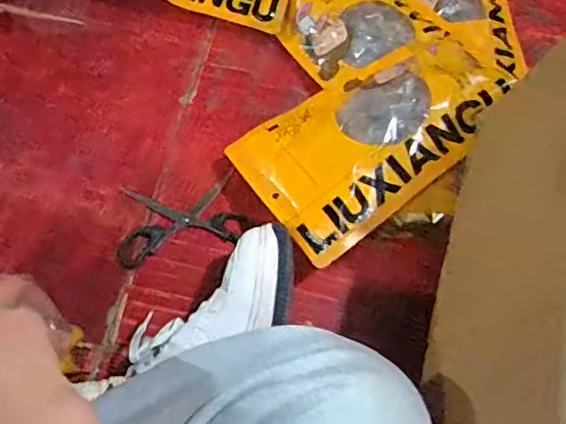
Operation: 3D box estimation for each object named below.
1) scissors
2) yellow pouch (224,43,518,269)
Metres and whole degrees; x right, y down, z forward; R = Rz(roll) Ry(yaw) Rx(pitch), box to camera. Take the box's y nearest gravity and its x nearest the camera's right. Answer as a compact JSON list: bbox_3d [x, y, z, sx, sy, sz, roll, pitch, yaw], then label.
[{"bbox_3d":[-0.107,0.005,0.608,0.137,0.012,0.088,-13,66,-9],"label":"scissors"},{"bbox_3d":[0.087,-0.079,0.570,0.249,0.024,0.159,-36,62,-2],"label":"yellow pouch"}]

